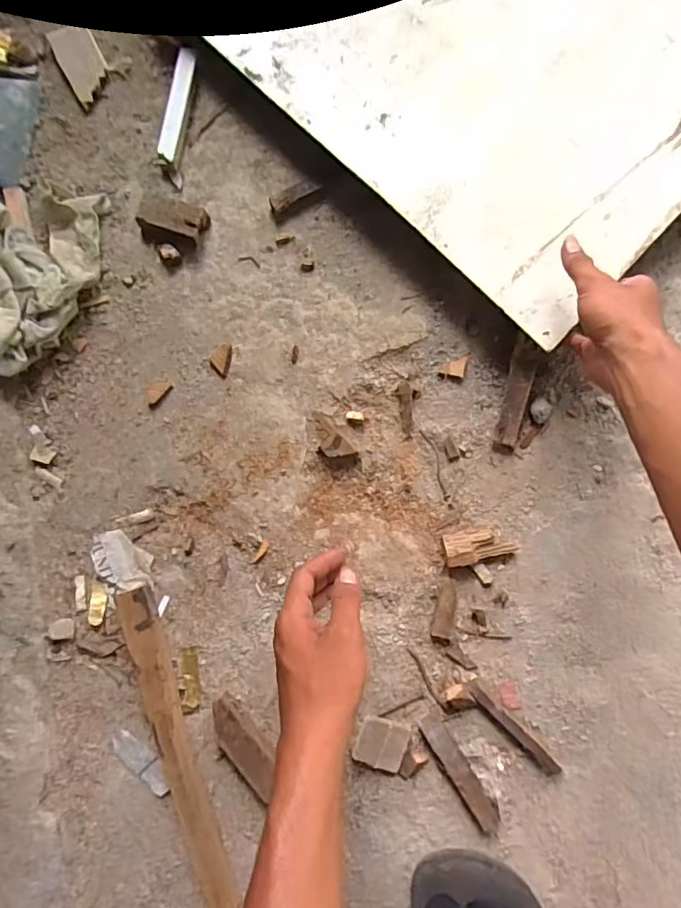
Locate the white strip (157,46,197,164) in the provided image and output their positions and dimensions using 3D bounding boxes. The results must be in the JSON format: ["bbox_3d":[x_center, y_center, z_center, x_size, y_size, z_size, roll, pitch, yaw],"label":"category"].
[{"bbox_3d":[-0.160,-0.341,0.542,0.020,0.023,0.108,12,88,2],"label":"white strip"}]

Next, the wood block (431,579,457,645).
[{"bbox_3d":[0.102,0.154,0.530,0.019,0.009,0.064,10,88,2],"label":"wood block"}]

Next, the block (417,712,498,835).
[{"bbox_3d":[0.114,0.301,0.517,0.026,0.014,0.115,-34,87,0],"label":"block"}]

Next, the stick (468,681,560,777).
[{"bbox_3d":[0.163,0.262,0.521,0.118,0.014,0.015,44,89,3],"label":"stick"}]

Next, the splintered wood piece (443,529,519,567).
[{"bbox_3d":[0.134,0.087,0.528,0.067,0.017,0.030,-12,87,1],"label":"splintered wood piece"}]

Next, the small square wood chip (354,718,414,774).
[{"bbox_3d":[0.039,0.276,0.523,0.047,0.011,0.045,19,88,2],"label":"small square wood chip"}]

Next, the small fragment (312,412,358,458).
[{"bbox_3d":[-0.011,-0.016,0.532,0.027,0.014,0.053,-39,87,-1],"label":"small fragment"}]

